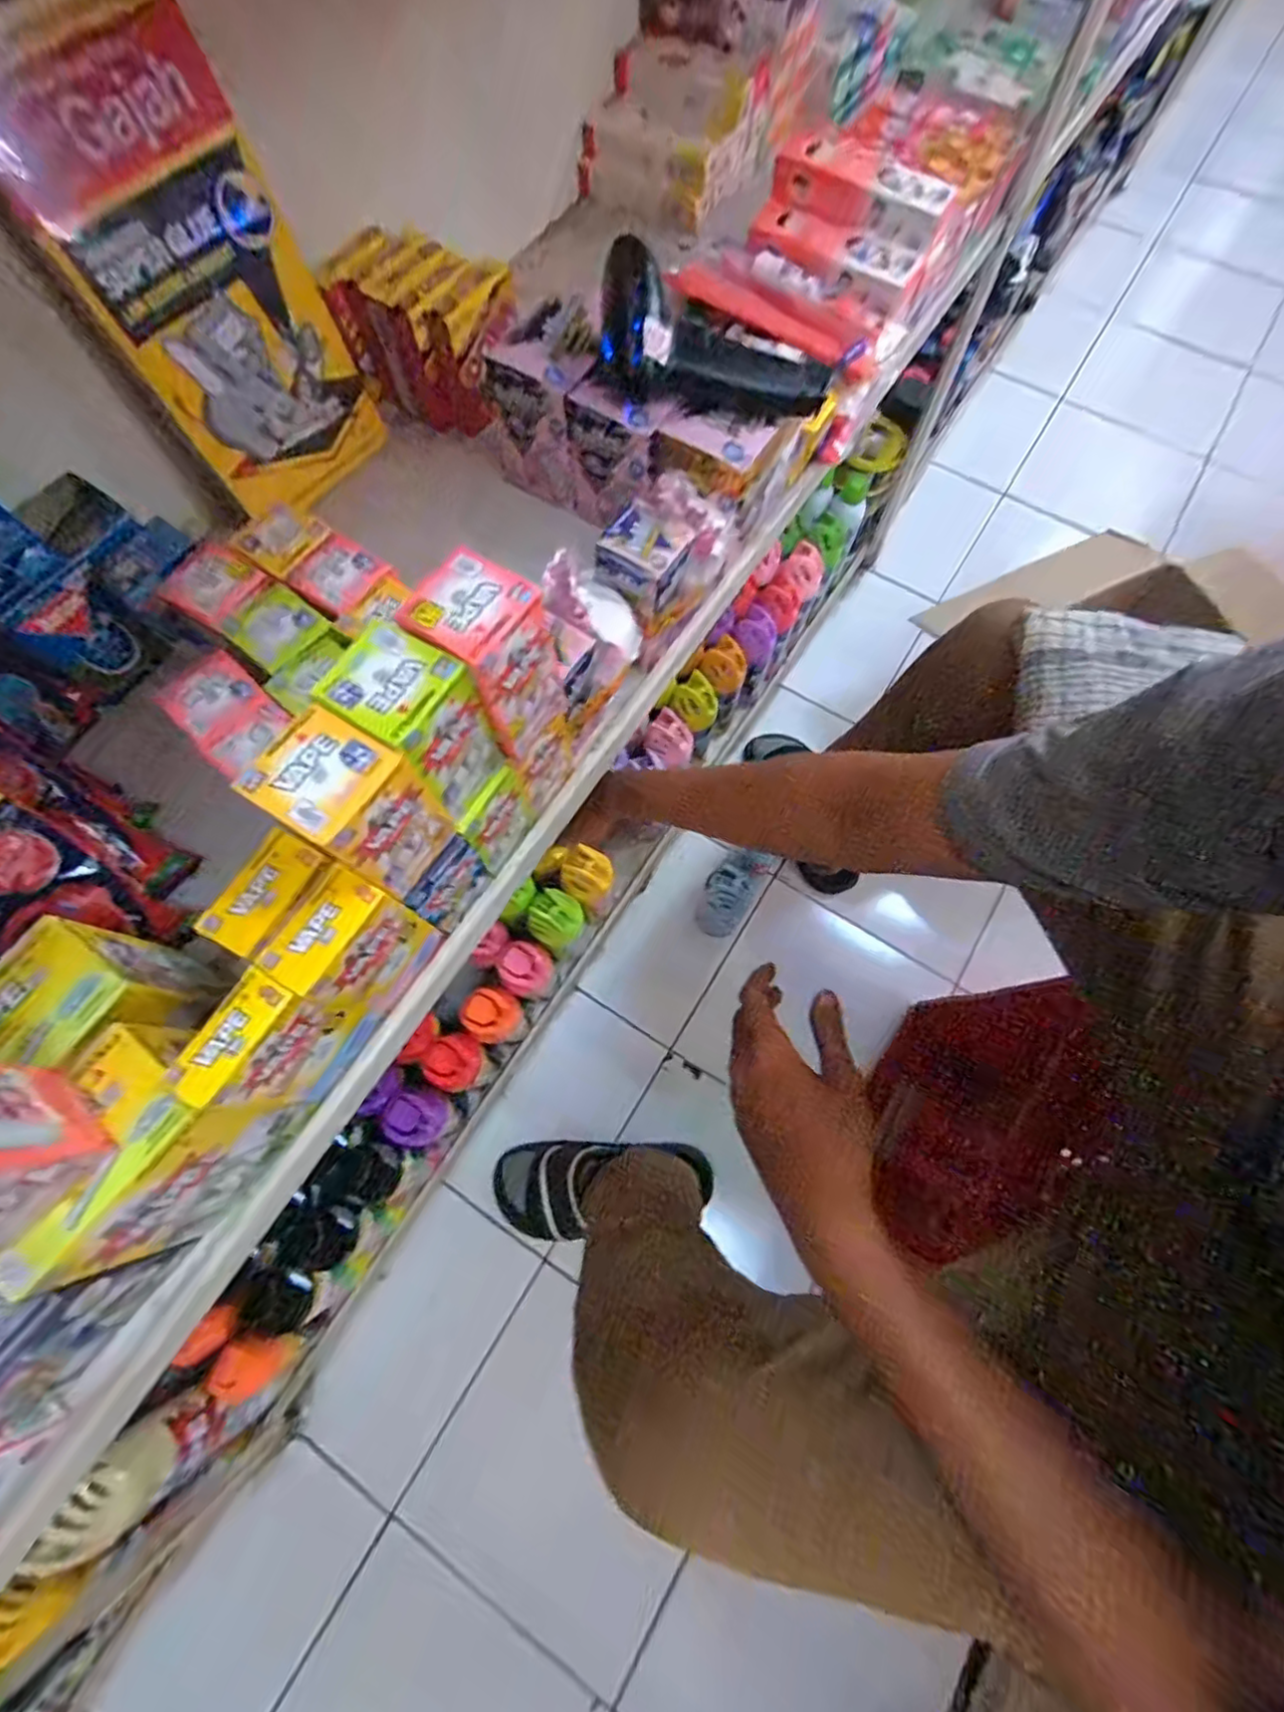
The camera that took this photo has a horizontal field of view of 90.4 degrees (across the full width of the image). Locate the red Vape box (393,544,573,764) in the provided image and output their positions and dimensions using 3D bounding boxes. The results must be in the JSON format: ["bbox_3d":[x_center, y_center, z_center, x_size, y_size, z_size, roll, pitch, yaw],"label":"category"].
[{"bbox_3d":[-0.079,-0.103,0.341,0.052,0.097,0.053,31,74,10],"label":"red Vape box"}]

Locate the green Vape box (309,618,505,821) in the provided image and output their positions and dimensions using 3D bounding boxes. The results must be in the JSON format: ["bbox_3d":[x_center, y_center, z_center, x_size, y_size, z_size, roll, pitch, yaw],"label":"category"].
[{"bbox_3d":[-0.114,-0.066,0.328,0.051,0.088,0.050,29,74,10],"label":"green Vape box"}]

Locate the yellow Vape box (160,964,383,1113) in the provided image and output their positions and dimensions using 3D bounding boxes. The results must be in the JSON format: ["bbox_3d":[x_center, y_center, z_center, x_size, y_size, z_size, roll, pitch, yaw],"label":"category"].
[{"bbox_3d":[-0.189,0.100,0.341,0.026,0.109,0.061,32,74,11],"label":"yellow Vape box"}]

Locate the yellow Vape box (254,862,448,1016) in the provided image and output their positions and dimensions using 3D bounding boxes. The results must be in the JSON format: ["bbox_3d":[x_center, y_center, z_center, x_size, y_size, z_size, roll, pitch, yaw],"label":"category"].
[{"bbox_3d":[-0.156,0.052,0.362,0.030,0.115,0.059,29,73,10],"label":"yellow Vape box"}]

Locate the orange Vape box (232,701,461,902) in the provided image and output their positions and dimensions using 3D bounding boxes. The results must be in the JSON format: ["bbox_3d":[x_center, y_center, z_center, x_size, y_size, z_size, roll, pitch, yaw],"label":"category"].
[{"bbox_3d":[-0.138,-0.023,0.313,0.050,0.090,0.052,30,74,10],"label":"orange Vape box"}]

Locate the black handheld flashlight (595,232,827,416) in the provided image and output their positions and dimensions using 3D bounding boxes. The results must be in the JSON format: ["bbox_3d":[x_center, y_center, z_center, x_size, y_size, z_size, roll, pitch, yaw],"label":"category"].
[{"bbox_3d":[0.045,-0.342,0.436,0.165,0.057,0.062,20,72,-6],"label":"black handheld flashlight"}]

